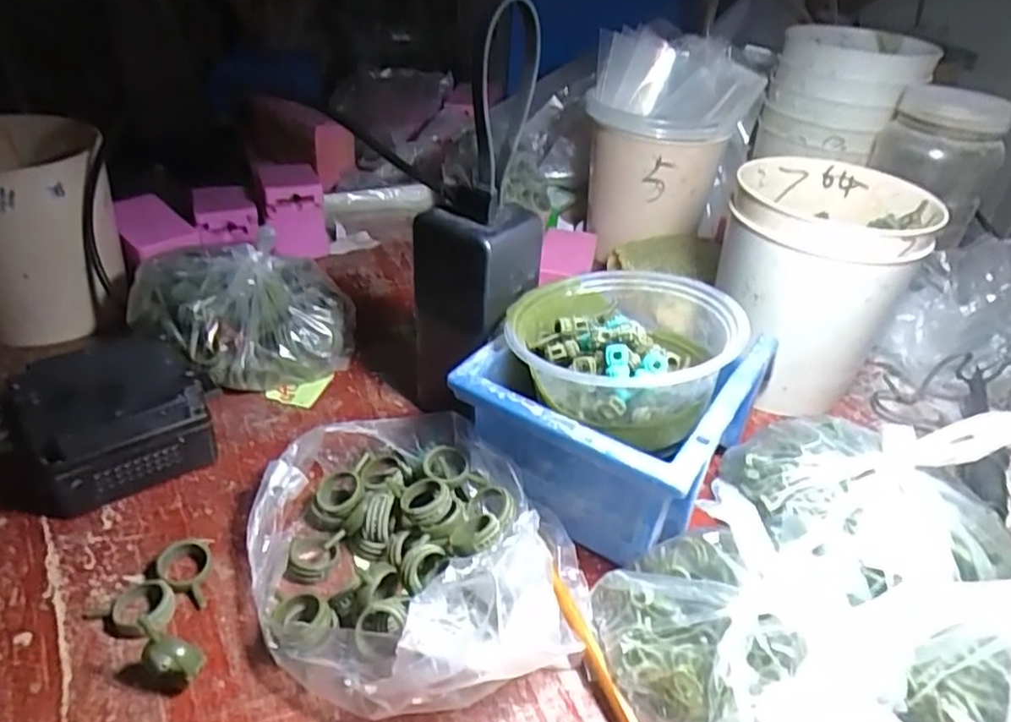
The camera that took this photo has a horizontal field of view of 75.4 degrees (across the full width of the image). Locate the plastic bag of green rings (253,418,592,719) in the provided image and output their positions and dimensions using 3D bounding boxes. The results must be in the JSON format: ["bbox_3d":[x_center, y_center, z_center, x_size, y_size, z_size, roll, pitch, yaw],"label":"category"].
[{"bbox_3d":[-0.044,0.081,0.301,0.137,0.048,0.159,-12,38,-21],"label":"plastic bag of green rings"}]

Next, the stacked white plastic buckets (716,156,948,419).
[{"bbox_3d":[0.195,-0.053,0.427,0.108,0.119,0.114,18,38,20],"label":"stacked white plastic buckets"}]

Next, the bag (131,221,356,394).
[{"bbox_3d":[-0.169,-0.027,0.427,0.132,0.062,0.091,-12,38,-21],"label":"bag"}]

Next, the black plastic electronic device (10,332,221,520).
[{"bbox_3d":[-0.207,0.031,0.348,0.083,0.052,0.073,-21,42,-31],"label":"black plastic electronic device"}]

